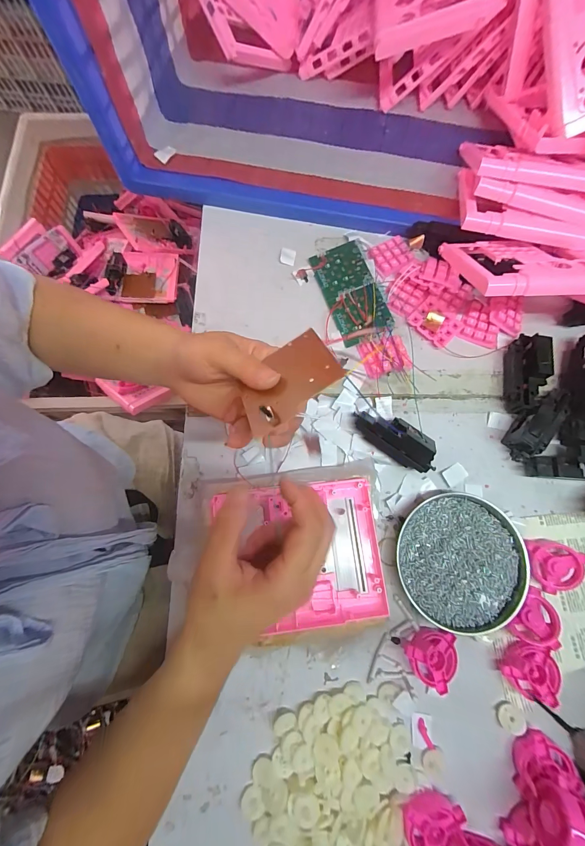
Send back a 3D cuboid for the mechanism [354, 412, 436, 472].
[{"bbox_3d":[0.120,0.017,0.369,0.097,0.030,0.040,33,78,8],"label":"mechanism"}]

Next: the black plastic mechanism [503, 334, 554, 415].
[{"bbox_3d":[0.283,-0.060,0.383,0.037,0.030,0.099,13,77,3],"label":"black plastic mechanism"}]

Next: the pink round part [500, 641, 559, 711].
[{"bbox_3d":[0.242,0.250,0.319,0.054,0.021,0.045,32,78,7],"label":"pink round part"}]

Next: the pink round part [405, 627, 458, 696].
[{"bbox_3d":[0.144,0.235,0.323,0.050,0.022,0.052,0,76,0],"label":"pink round part"}]

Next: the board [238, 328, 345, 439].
[{"bbox_3d":[-0.005,-0.032,0.228,0.070,0.006,0.072,-33,43,7],"label":"board"}]

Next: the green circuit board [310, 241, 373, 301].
[{"bbox_3d":[0.064,-0.207,0.433,0.066,0.011,0.072,-20,77,-5],"label":"green circuit board"}]

